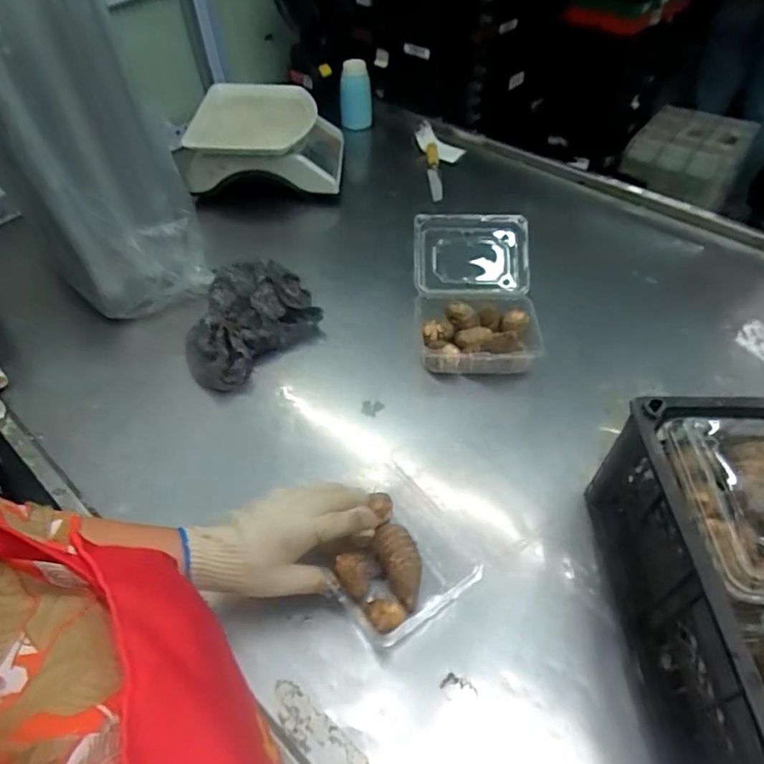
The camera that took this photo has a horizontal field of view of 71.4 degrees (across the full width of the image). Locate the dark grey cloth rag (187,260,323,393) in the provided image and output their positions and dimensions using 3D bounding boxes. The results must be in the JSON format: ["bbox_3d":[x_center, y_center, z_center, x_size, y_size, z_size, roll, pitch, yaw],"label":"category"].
[{"bbox_3d":[-0.206,-0.095,0.804,0.175,0.050,0.228,36,59,27],"label":"dark grey cloth rag"}]

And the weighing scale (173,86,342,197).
[{"bbox_3d":[-0.236,-0.474,1.035,0.272,0.144,0.272,2,50,2],"label":"weighing scale"}]

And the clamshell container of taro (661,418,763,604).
[{"bbox_3d":[0.338,0.104,0.469,0.152,0.053,0.183,4,50,4],"label":"clamshell container of taro"}]

